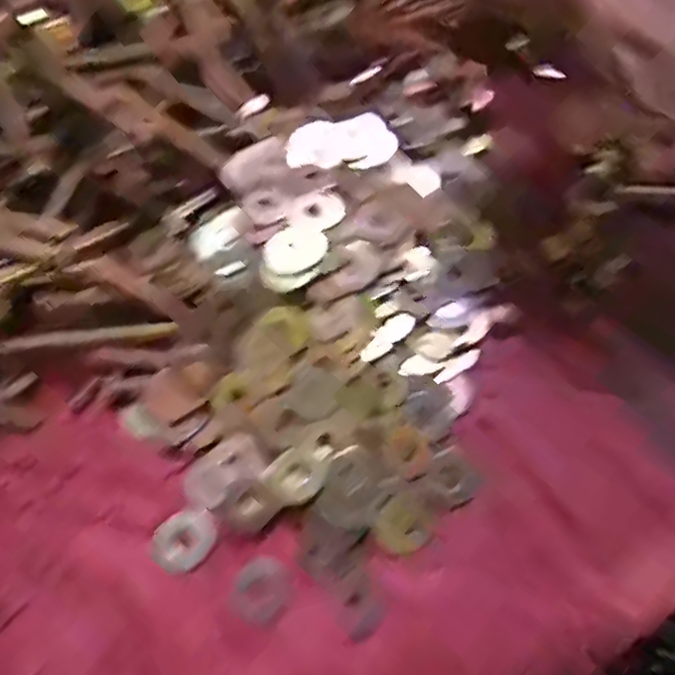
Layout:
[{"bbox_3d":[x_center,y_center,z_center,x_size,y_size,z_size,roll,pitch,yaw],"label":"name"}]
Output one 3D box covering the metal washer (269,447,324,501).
[{"bbox_3d":[-0.019,0.062,0.306,0.023,0.004,0.022,41,73,11],"label":"metal washer"}]

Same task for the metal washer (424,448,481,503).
[{"bbox_3d":[0.053,0.064,0.311,0.023,0.004,0.023,1,70,-2],"label":"metal washer"}]

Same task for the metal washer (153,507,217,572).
[{"bbox_3d":[-0.067,0.089,0.300,0.029,0.004,0.024,-29,74,-12],"label":"metal washer"}]

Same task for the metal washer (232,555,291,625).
[{"bbox_3d":[-0.033,0.108,0.292,0.024,0.004,0.026,39,73,11],"label":"metal washer"}]

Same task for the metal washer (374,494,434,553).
[{"bbox_3d":[0.030,0.084,0.304,0.024,0.004,0.024,1,70,-2],"label":"metal washer"}]

